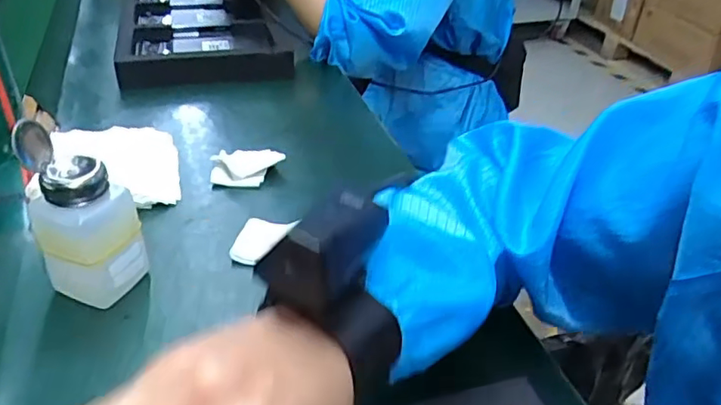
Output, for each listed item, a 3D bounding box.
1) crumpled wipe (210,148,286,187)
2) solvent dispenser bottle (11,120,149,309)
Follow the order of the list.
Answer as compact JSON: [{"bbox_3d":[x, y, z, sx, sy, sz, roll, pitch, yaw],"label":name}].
[{"bbox_3d":[-0.112,-0.035,0.553,0.063,0.017,0.056,12,36,12],"label":"crumpled wipe"},{"bbox_3d":[-0.194,0.012,0.397,0.066,0.118,0.062,5,33,23],"label":"solvent dispenser bottle"}]

